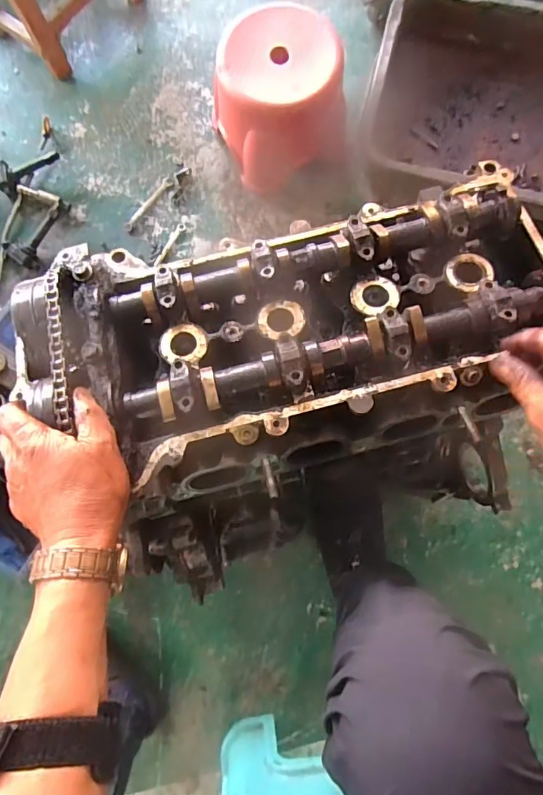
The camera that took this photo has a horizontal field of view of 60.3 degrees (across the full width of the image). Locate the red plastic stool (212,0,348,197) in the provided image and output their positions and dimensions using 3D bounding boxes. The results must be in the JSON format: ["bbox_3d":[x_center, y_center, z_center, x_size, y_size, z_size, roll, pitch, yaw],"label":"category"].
[{"bbox_3d":[0.014,-0.556,0.902,0.217,0.240,0.198,0,82,1],"label":"red plastic stool"}]

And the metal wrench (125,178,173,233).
[{"bbox_3d":[-0.259,-0.407,0.986,0.023,0.016,0.142,40,82,4],"label":"metal wrench"}]

